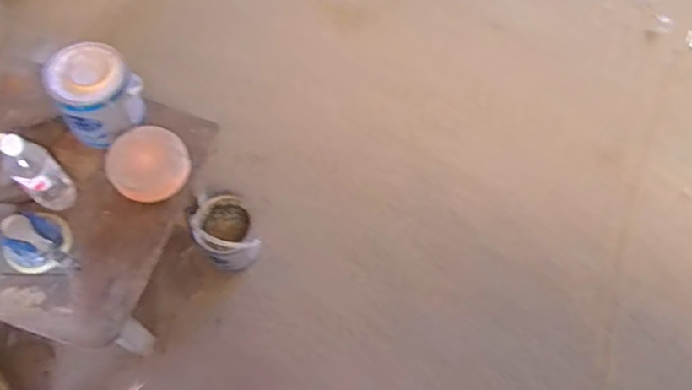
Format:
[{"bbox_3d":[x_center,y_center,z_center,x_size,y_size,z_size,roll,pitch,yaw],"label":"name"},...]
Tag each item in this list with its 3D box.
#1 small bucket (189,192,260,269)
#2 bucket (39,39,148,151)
[{"bbox_3d":[-0.321,0.096,1.504,0.144,0.151,0.173,-18,67,-10],"label":"small bucket"},{"bbox_3d":[-0.508,-0.201,1.166,0.169,0.132,0.175,-34,71,-16],"label":"bucket"}]

